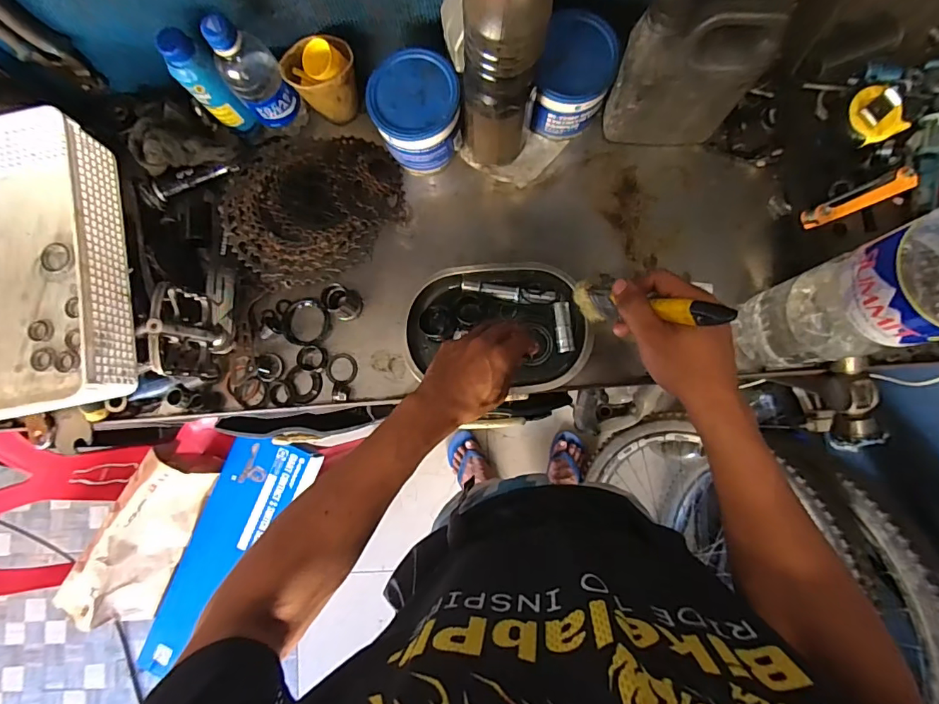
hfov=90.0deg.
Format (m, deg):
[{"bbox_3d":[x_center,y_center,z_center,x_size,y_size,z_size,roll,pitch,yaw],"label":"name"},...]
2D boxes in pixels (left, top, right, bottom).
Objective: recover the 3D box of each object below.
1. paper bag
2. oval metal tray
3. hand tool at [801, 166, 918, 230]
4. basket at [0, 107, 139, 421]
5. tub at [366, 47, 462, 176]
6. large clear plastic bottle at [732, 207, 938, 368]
[{"bbox_3d":[-0.623,0.356,0.897,0.116,0.138,0.325,27,86,7],"label":"paper bag"},{"bbox_3d":[0.033,-0.030,0.564,0.211,0.027,0.153,-6,83,3],"label":"oval metal tray"},{"bbox_3d":[0.409,-0.161,0.492,0.110,0.022,0.021,-22,82,1],"label":"hand tool"},{"bbox_3d":[-0.536,-0.092,0.550,0.245,0.088,0.333,-8,83,3],"label":"basket"},{"bbox_3d":[-0.059,-0.281,0.567,0.098,0.103,0.099,0,83,4],"label":"tub"},{"bbox_3d":[0.338,-0.043,0.400,0.089,0.305,0.090,-16,82,2],"label":"large clear plastic bottle"}]

